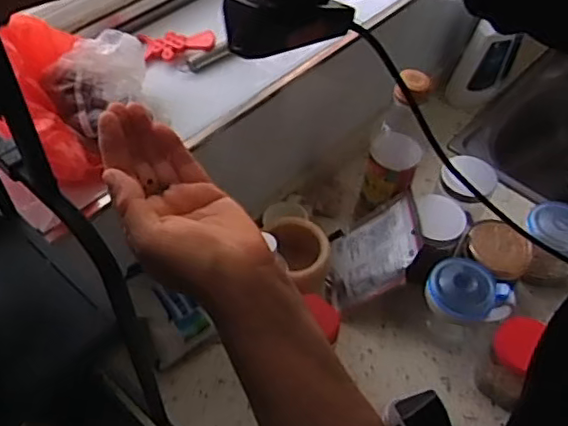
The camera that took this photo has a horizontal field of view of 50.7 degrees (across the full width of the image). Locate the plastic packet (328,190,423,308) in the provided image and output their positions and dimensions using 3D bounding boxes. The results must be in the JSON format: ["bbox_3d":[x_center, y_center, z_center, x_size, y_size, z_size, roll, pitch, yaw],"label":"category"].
[{"bbox_3d":[0.125,0.055,0.818,0.025,0.141,0.131,32,47,-35],"label":"plastic packet"}]

